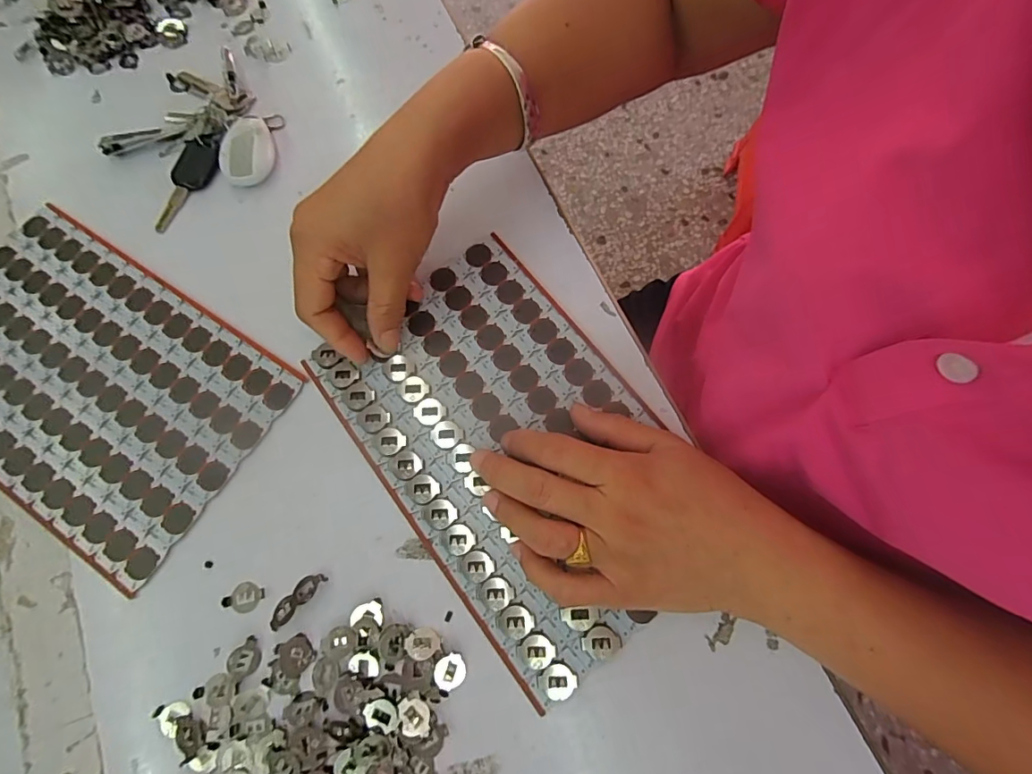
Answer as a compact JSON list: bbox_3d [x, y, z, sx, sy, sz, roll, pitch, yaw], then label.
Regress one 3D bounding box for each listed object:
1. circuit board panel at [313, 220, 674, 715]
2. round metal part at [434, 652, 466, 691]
[{"bbox_3d":[-0.001,0.031,0.305,0.155,0.005,0.244,-36,75,-9],"label":"circuit board panel"},{"bbox_3d":[-0.036,0.153,0.267,0.019,0.004,0.015,-32,74,-8],"label":"round metal part"}]

